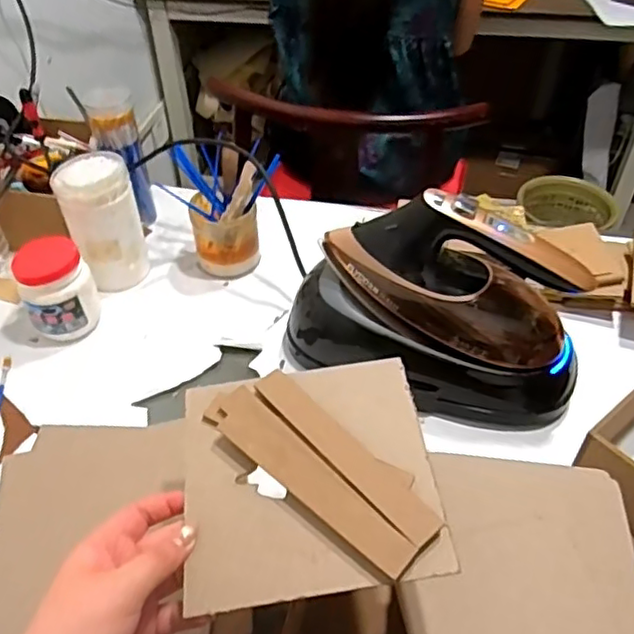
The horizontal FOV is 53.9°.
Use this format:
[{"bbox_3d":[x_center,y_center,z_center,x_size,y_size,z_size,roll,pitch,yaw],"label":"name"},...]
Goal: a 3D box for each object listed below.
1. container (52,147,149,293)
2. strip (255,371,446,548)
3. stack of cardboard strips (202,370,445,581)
[{"bbox_3d":[-0.257,-0.113,0.760,0.084,0.158,0.074,-19,48,-17],"label":"container"},{"bbox_3d":[0.018,0.092,0.433,0.027,0.007,0.165,-32,52,-27],"label":"strip"},{"bbox_3d":[0.002,0.098,0.430,0.180,0.010,0.063,33,55,30],"label":"stack of cardboard strips"}]

